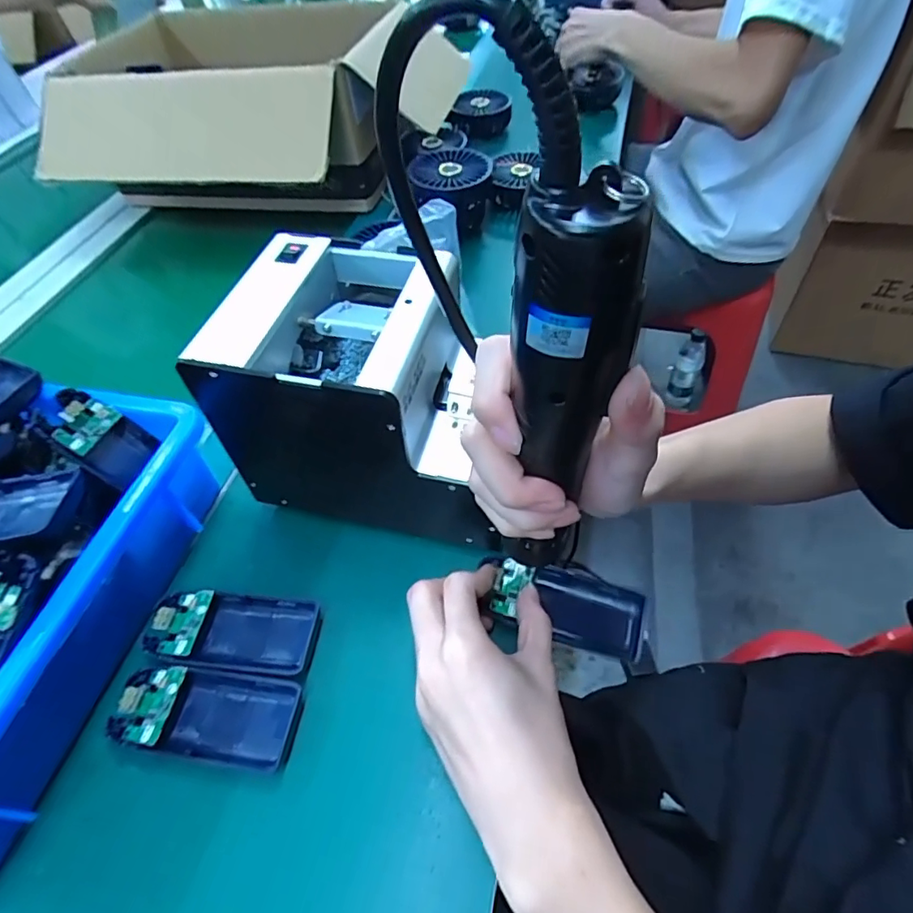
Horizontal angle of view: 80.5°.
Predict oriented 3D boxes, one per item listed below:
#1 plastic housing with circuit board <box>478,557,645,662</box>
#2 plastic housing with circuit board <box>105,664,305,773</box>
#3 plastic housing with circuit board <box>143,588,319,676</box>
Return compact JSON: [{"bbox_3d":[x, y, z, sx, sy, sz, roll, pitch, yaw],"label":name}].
[{"bbox_3d":[0.067,0.089,0.329,0.092,0.014,0.042,19,56,8],"label":"plastic housing with circuit board"},{"bbox_3d":[-0.142,0.144,0.304,0.104,0.012,0.045,5,53,9],"label":"plastic housing with circuit board"},{"bbox_3d":[-0.137,0.105,0.330,0.100,0.019,0.046,4,53,8],"label":"plastic housing with circuit board"}]

